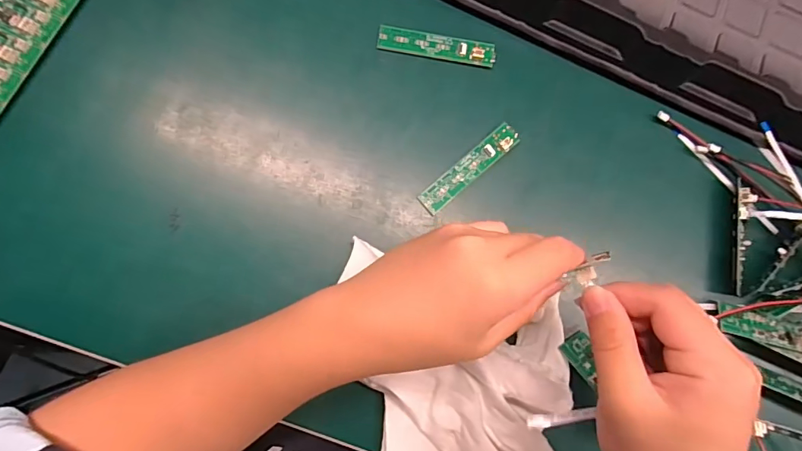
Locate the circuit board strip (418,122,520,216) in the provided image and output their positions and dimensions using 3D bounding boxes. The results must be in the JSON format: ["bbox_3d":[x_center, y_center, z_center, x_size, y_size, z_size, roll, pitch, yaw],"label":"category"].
[{"bbox_3d":[0.048,-0.040,0.303,0.083,0.007,0.017,-41,90,-8],"label":"circuit board strip"}]

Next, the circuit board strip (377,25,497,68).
[{"bbox_3d":[0.026,-0.128,0.311,0.083,0.007,0.018,9,84,-5],"label":"circuit board strip"}]

